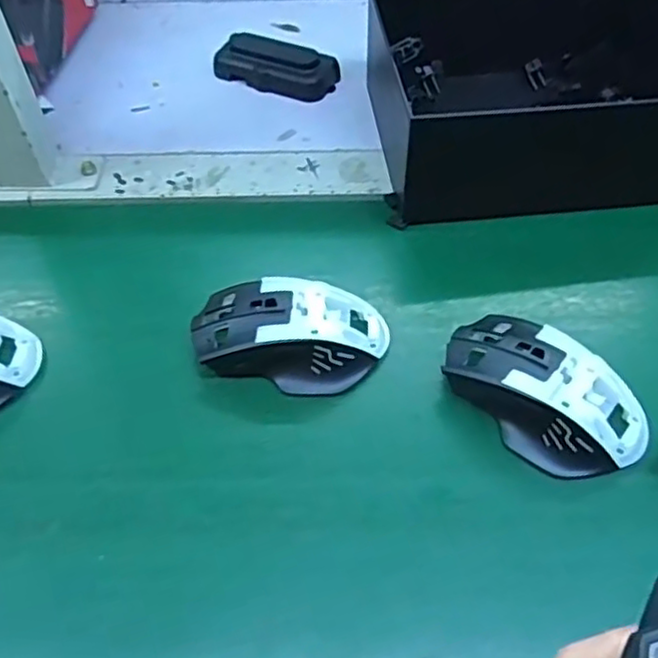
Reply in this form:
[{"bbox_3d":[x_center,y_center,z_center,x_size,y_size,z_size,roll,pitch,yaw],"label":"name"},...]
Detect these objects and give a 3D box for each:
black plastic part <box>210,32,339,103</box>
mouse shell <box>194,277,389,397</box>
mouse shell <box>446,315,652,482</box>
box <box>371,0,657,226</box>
[{"bbox_3d":[-0.047,-0.226,0.593,0.104,0.026,0.047,18,55,15],"label":"black plastic part"},{"bbox_3d":[-0.024,0.001,0.406,0.112,0.033,0.062,3,52,4],"label":"mouse shell"},{"bbox_3d":[0.117,0.033,0.378,0.114,0.032,0.064,33,60,24],"label":"mouse shell"},{"bbox_3d":[0.157,-0.188,0.522,0.221,0.083,0.209,-6,52,-3],"label":"box"}]

